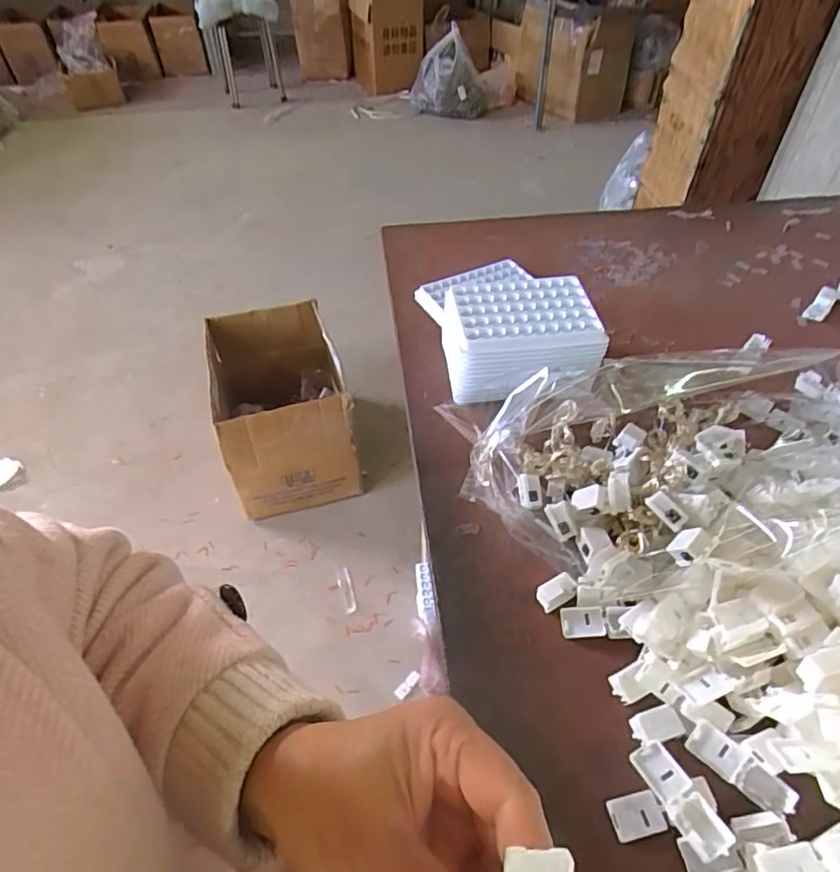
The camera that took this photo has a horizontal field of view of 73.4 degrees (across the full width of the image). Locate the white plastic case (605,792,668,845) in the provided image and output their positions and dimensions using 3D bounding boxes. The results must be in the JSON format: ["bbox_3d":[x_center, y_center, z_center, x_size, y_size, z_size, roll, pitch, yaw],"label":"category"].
[{"bbox_3d":[0.117,0.206,0.305,0.028,0.004,0.020,-9,48,-7],"label":"white plastic case"}]

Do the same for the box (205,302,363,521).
[{"bbox_3d":[-0.322,-0.067,1.332,0.276,0.299,0.415,-15,49,-12],"label":"box"}]

